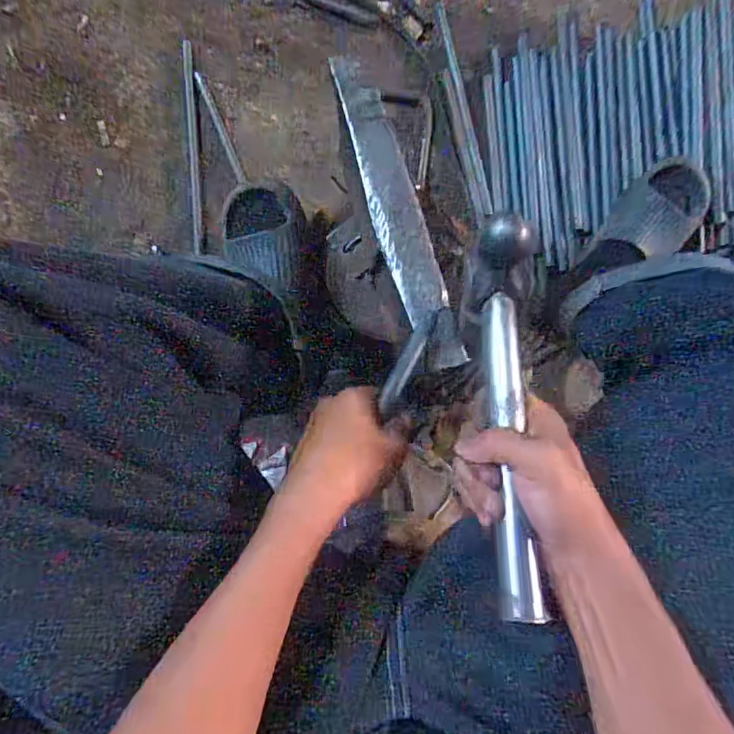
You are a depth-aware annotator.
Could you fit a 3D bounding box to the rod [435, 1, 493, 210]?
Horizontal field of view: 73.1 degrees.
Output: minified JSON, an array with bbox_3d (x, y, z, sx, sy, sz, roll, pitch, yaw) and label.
[{"bbox_3d":[0.154,-0.404,0.774,0.016,0.013,0.330,-14,91,1],"label":"rod"}]

